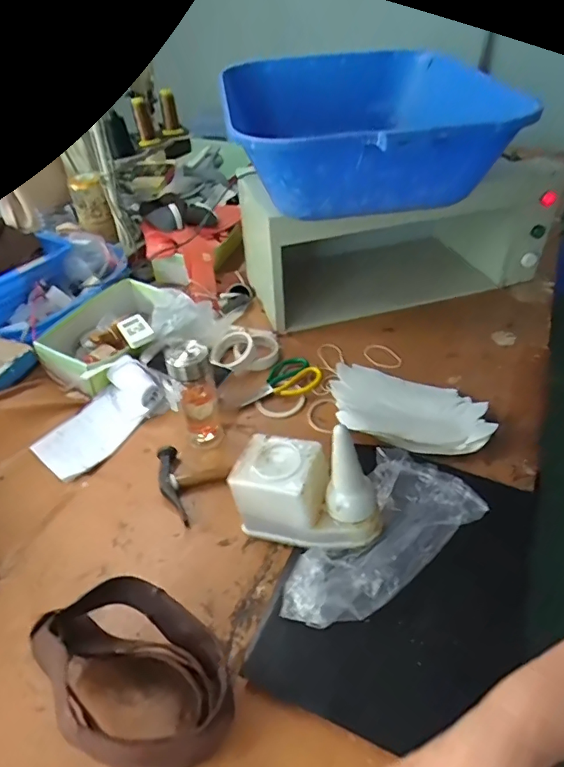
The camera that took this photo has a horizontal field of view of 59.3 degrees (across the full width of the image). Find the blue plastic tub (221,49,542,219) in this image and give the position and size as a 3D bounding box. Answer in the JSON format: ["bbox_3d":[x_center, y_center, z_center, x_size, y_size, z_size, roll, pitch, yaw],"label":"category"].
[{"bbox_3d":[0.131,-0.497,0.965,0.457,0.174,0.613,-5,42,-3],"label":"blue plastic tub"}]

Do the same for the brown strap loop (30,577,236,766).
[{"bbox_3d":[-0.166,0.327,0.569,0.250,0.120,0.165,33,52,33],"label":"brown strap loop"}]

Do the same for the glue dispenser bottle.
[{"bbox_3d":[0.037,0.146,0.706,0.210,0.185,0.096,11,44,15],"label":"glue dispenser bottle"}]

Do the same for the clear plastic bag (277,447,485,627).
[{"bbox_3d":[0.125,0.214,0.711,0.319,0.058,0.167,-27,47,-25],"label":"clear plastic bag"}]

